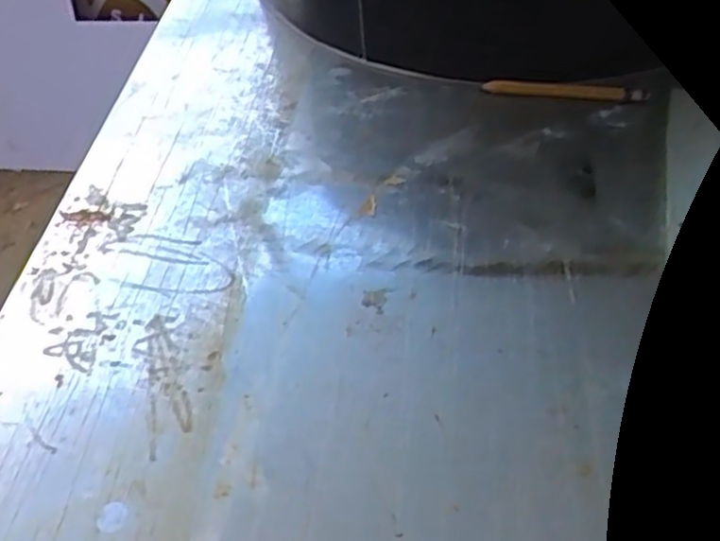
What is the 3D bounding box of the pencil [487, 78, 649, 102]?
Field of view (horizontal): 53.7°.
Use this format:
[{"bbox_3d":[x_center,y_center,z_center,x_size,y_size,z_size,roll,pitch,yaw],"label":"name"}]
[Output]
[{"bbox_3d":[0.124,-0.110,0.433,0.095,0.007,0.011,7,51,12],"label":"pencil"}]

